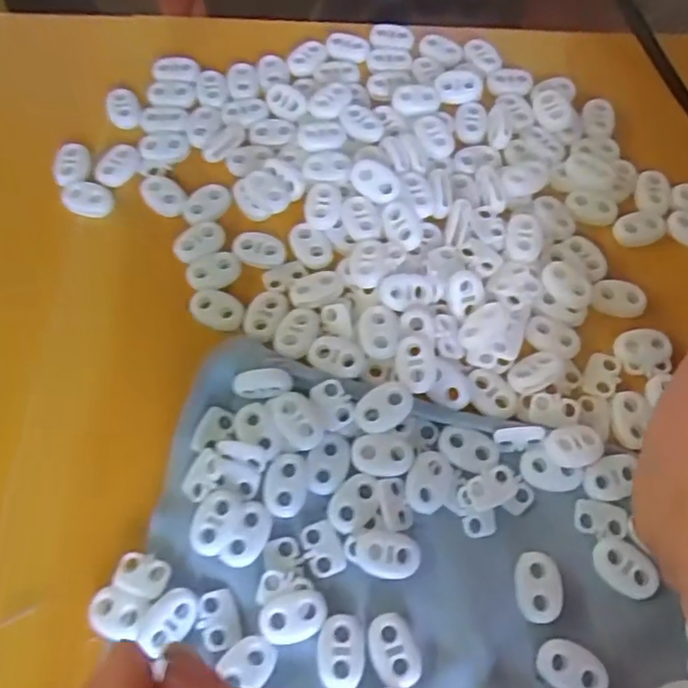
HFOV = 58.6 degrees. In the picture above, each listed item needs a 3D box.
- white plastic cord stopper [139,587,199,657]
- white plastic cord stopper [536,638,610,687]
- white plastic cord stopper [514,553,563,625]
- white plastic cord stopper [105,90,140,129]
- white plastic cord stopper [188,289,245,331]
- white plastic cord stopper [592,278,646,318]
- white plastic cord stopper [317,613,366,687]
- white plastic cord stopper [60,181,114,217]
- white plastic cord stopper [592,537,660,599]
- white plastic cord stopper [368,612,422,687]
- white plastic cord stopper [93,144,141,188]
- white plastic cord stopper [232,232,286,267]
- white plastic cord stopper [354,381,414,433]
[{"bbox_3d":[-0.057,0.089,0.199,0.015,0.007,0.019,42,71,15],"label":"white plastic cord stopper"},{"bbox_3d":[0.074,0.106,0.199,0.021,0.004,0.015,26,69,10],"label":"white plastic cord stopper"},{"bbox_3d":[0.066,0.083,0.209,0.015,0.005,0.022,0,67,-1],"label":"white plastic cord stopper"},{"bbox_3d":[-0.105,-0.112,0.290,0.015,0.007,0.019,-17,68,-8],"label":"white plastic cord stopper"},{"bbox_3d":[-0.051,-0.013,0.251,0.023,0.006,0.014,22,69,8],"label":"white plastic cord stopper"},{"bbox_3d":[0.113,-0.020,0.250,0.021,0.004,0.015,5,67,2],"label":"white plastic cord stopper"},{"bbox_3d":[-0.001,0.099,0.198,0.015,0.004,0.022,2,67,0],"label":"white plastic cord stopper"},{"bbox_3d":[-0.113,-0.065,0.269,0.025,0.004,0.015,17,68,7],"label":"white plastic cord stopper"},{"bbox_3d":[0.097,0.077,0.211,0.022,0.006,0.015,43,73,15],"label":"white plastic cord stopper"},{"bbox_3d":[0.016,0.100,0.200,0.014,0.004,0.022,-24,69,-10],"label":"white plastic cord stopper"},{"bbox_3d":[-0.102,-0.081,0.277,0.022,0.007,0.015,-35,72,-16],"label":"white plastic cord stopper"},{"bbox_3d":[-0.036,-0.040,0.259,0.022,0.004,0.013,16,68,6],"label":"white plastic cord stopper"},{"bbox_3d":[0.015,0.023,0.226,0.023,0.006,0.015,-36,72,-15],"label":"white plastic cord stopper"}]

